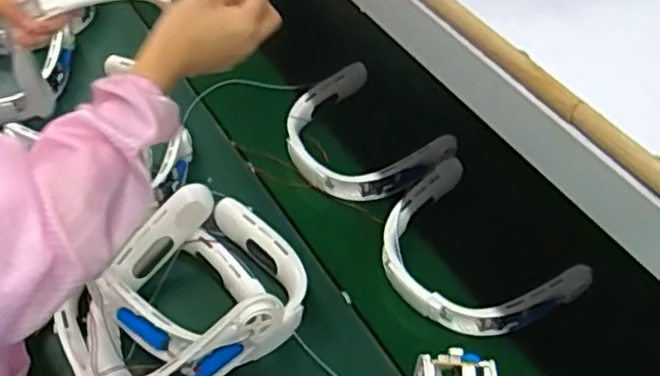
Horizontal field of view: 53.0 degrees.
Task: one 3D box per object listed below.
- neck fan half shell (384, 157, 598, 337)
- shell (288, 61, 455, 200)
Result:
[{"bbox_3d":[0.177,0.091,0.847,0.182,0.060,0.242,-31,56,-29],"label":"neck fan half shell"},{"bbox_3d":[0.051,-0.071,0.980,0.189,0.059,0.247,-30,56,-29],"label":"shell"}]

